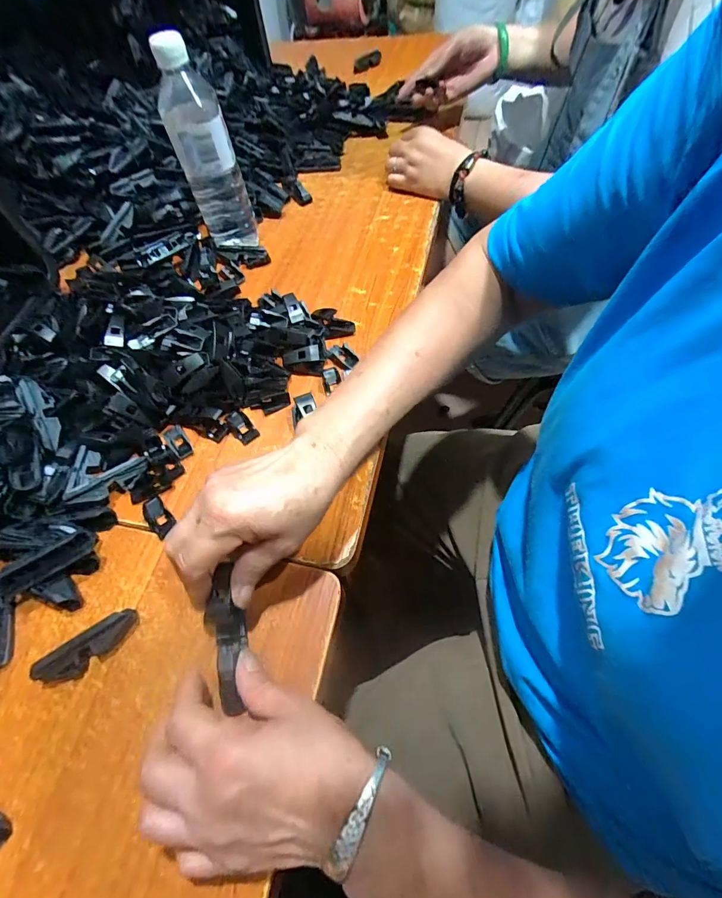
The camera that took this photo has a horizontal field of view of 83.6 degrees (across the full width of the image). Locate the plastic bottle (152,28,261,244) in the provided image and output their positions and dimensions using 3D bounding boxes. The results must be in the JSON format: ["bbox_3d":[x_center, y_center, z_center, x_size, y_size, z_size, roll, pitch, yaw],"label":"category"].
[{"bbox_3d":[-0.183,-0.349,0.477,0.065,0.186,0.067,-19,60,-6],"label":"plastic bottle"}]

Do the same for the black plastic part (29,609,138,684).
[{"bbox_3d":[-0.206,0.148,0.302,0.071,0.021,0.020,-38,63,-17],"label":"black plastic part"}]

